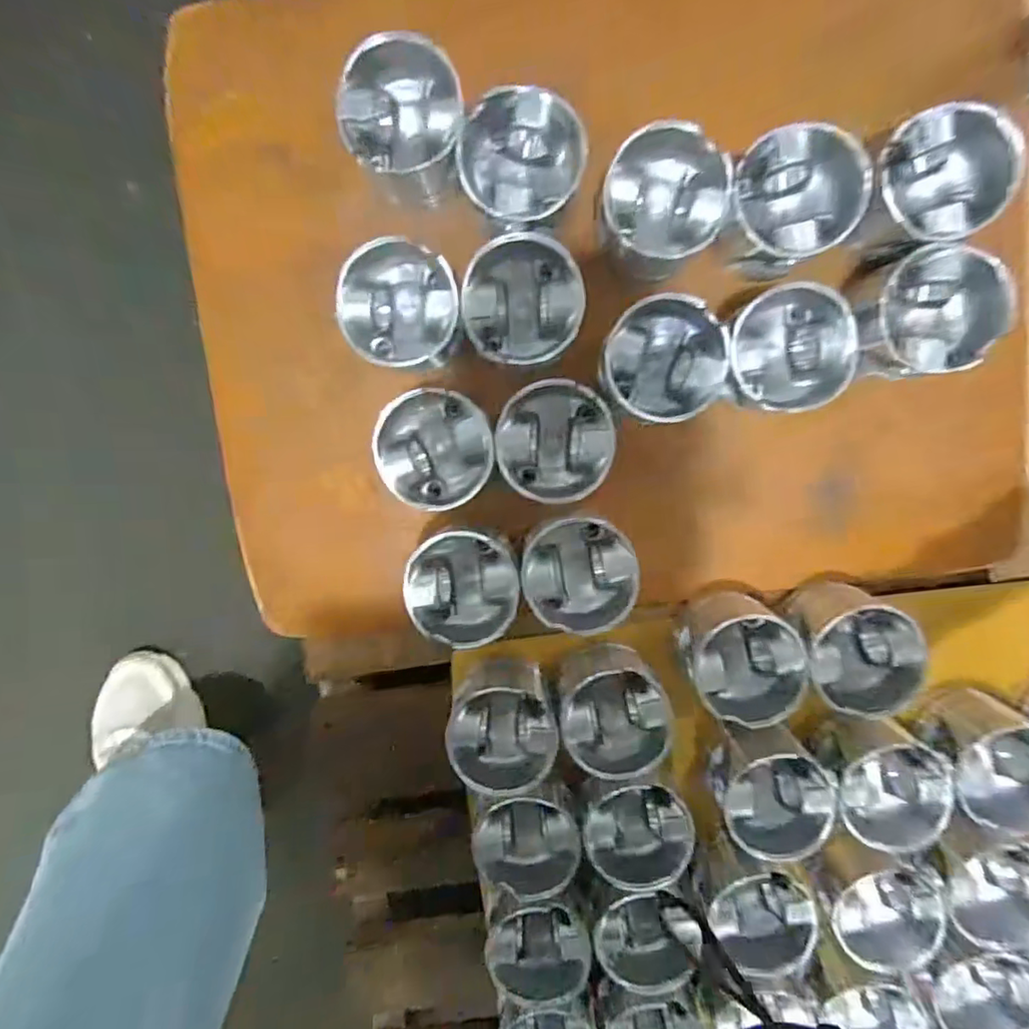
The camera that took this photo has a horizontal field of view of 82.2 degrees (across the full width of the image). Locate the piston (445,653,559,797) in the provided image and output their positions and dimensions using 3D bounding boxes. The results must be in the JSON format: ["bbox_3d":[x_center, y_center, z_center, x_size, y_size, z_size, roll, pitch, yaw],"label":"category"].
[{"bbox_3d":[-0.009,0.170,0.489,0.084,0.078,0.090,-4,98,2],"label":"piston"}]

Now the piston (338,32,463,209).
[{"bbox_3d":[-0.076,-0.288,0.442,0.084,0.098,0.091,7,98,0],"label":"piston"}]

